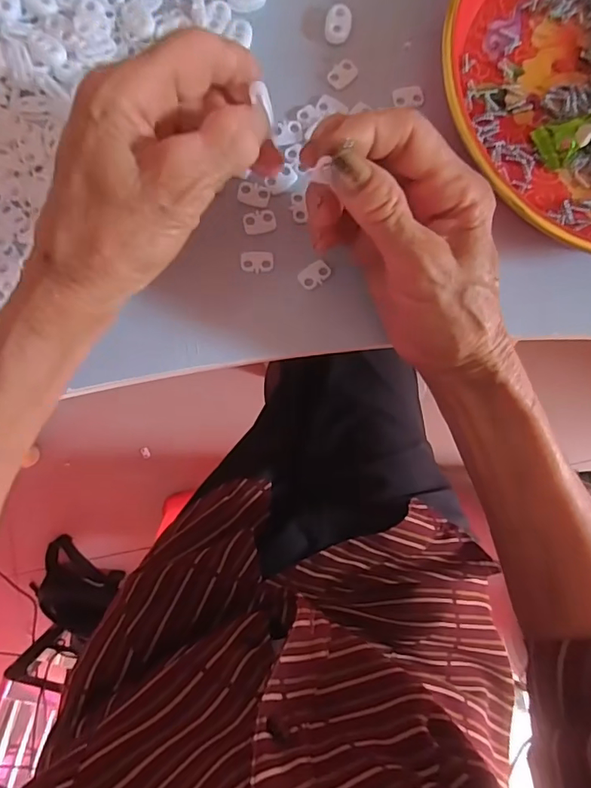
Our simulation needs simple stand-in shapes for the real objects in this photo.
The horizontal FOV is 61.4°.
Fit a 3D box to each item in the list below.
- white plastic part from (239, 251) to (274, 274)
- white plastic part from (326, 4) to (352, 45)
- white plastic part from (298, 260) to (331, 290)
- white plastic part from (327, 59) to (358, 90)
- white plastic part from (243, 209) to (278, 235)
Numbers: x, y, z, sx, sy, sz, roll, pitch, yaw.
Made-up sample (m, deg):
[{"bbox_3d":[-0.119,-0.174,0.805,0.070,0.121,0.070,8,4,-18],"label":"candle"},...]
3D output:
[{"bbox_3d":[-0.021,-0.074,0.275,0.018,0.004,0.012,0,86,-4],"label":"white plastic part"},{"bbox_3d":[0.025,-0.216,0.289,0.014,0.005,0.022,14,85,-3],"label":"white plastic part"},{"bbox_3d":[0.011,-0.067,0.278,0.018,0.004,0.012,-36,89,-6],"label":"white plastic part"},{"bbox_3d":[0.028,-0.186,0.288,0.012,0.004,0.018,45,84,0],"label":"white plastic part"},{"bbox_3d":[-0.020,-0.096,0.277,0.018,0.004,0.013,-12,87,-5],"label":"white plastic part"}]

